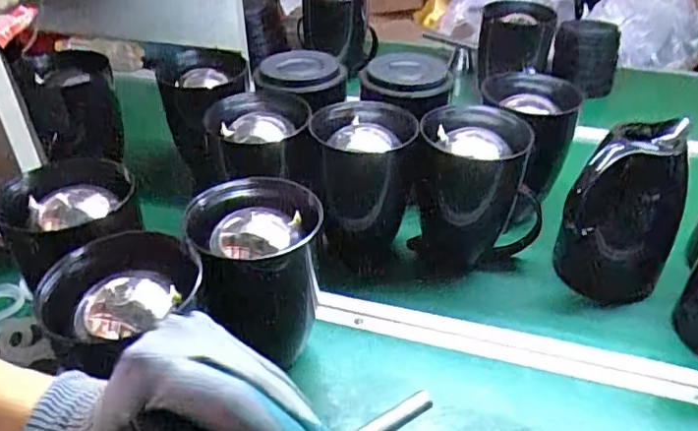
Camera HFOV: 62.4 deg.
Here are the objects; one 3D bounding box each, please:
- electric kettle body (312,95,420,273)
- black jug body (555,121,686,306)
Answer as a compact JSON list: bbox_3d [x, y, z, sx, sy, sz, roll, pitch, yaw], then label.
[{"bbox_3d":[0.017,-0.030,0.766,0.122,0.220,0.117,-5,36,-7],"label":"electric kettle body"},{"bbox_3d":[0.336,-0.003,0.707,0.124,0.203,0.108,21,41,26],"label":"black jug body"}]

